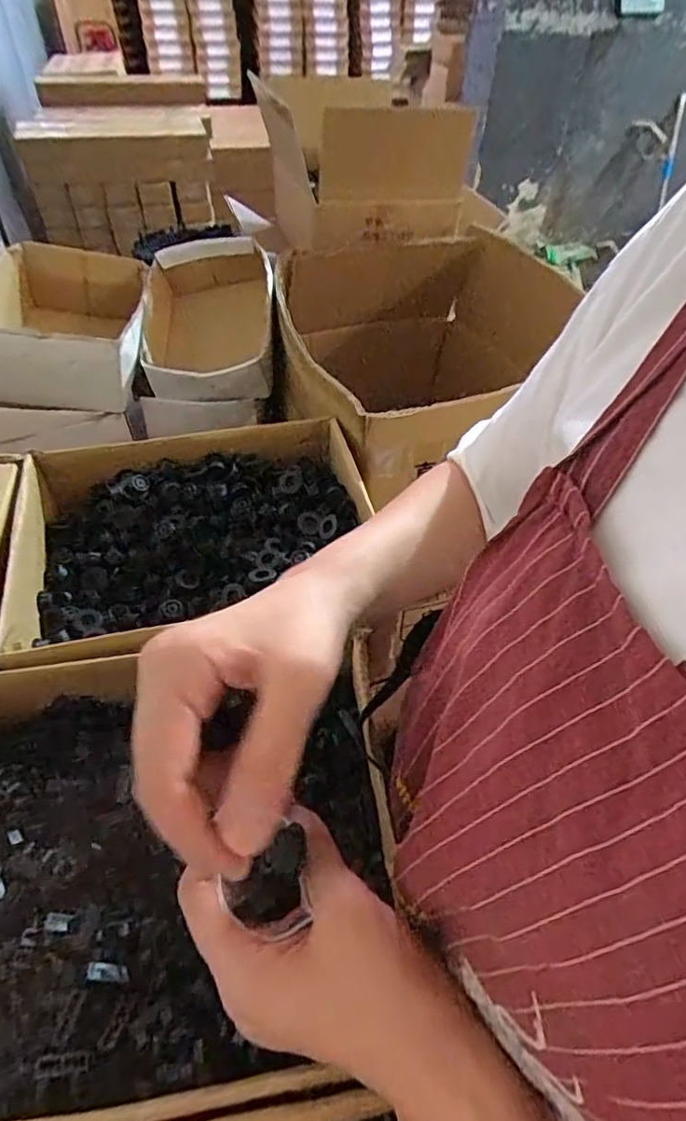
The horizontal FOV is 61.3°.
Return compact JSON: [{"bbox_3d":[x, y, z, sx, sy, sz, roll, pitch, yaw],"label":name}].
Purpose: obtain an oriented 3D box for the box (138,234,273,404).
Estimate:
[{"bbox_3d":[-0.175,-0.298,0.773,0.169,0.152,0.241,-7,48,-8],"label":"box"}]

